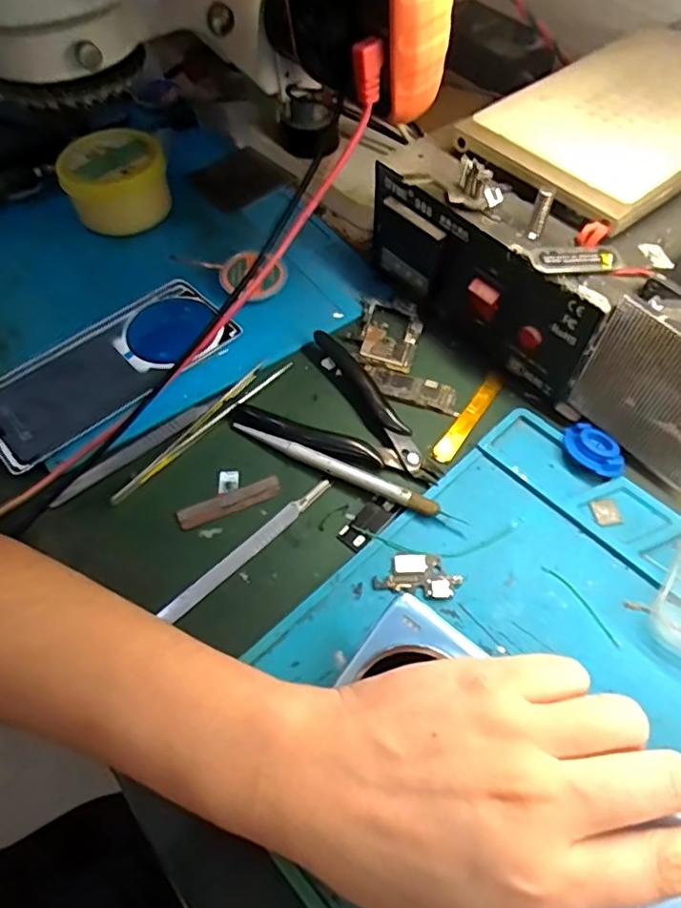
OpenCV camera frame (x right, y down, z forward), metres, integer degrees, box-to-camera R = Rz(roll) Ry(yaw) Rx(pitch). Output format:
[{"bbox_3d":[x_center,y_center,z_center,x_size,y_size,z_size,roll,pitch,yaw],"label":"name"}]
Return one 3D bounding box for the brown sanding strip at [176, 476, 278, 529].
[{"bbox_3d":[-0.061,0.026,0.321,0.057,0.004,0.012,-20,63,-15],"label":"brown sanding strip"}]

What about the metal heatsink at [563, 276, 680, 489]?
[{"bbox_3d":[0.166,-0.031,0.299,0.032,0.086,0.080,-37,63,-20],"label":"metal heatsink"}]

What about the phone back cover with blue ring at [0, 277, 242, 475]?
[{"bbox_3d":[-0.146,-0.056,0.368,0.158,0.011,0.076,-39,63,-21],"label":"phone back cover with blue ring"}]

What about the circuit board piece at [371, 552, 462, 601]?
[{"bbox_3d":[0.039,0.060,0.295,0.042,0.004,0.022,8,58,8],"label":"circuit board piece"}]

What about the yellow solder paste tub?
[{"bbox_3d":[-0.165,-0.200,0.437,0.074,0.043,0.061,-20,58,-11],"label":"yellow solder paste tub"}]

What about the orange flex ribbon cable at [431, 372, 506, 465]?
[{"bbox_3d":[0.077,-0.022,0.350,0.012,0.004,0.073,30,63,20],"label":"orange flex ribbon cable"}]

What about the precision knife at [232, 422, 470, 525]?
[{"bbox_3d":[-0.002,0.008,0.326,0.135,0.009,0.009,23,61,16],"label":"precision knife"}]

